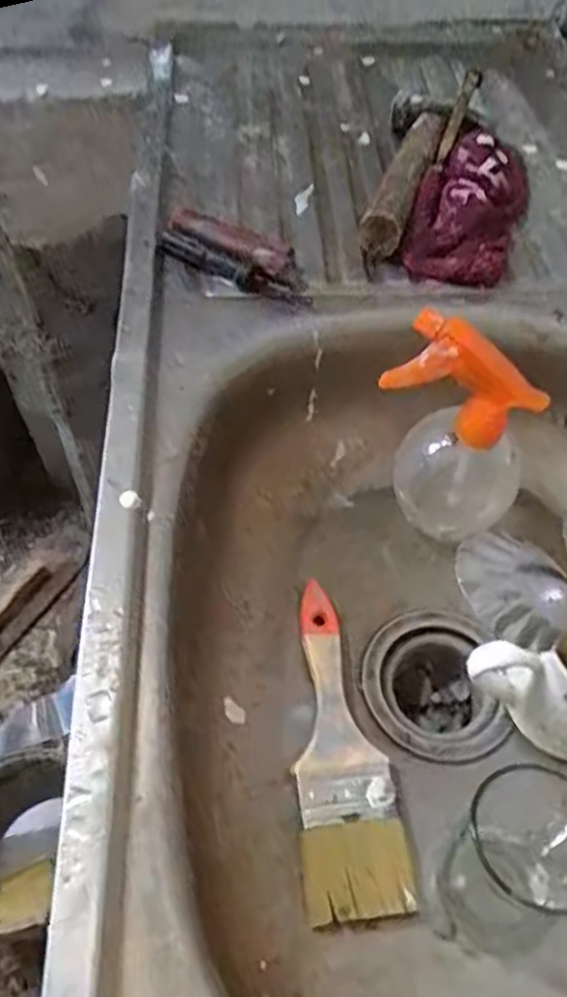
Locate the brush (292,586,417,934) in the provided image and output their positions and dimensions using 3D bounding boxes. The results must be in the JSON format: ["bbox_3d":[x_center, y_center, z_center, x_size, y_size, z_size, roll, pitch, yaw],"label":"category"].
[{"bbox_3d":[0.033,0.153,0.477,0.059,0.023,0.205,-6,55,-4],"label":"brush"}]

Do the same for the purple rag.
[{"bbox_3d":[0.157,-0.247,0.618,0.084,0.035,0.197,18,57,12],"label":"purple rag"}]

